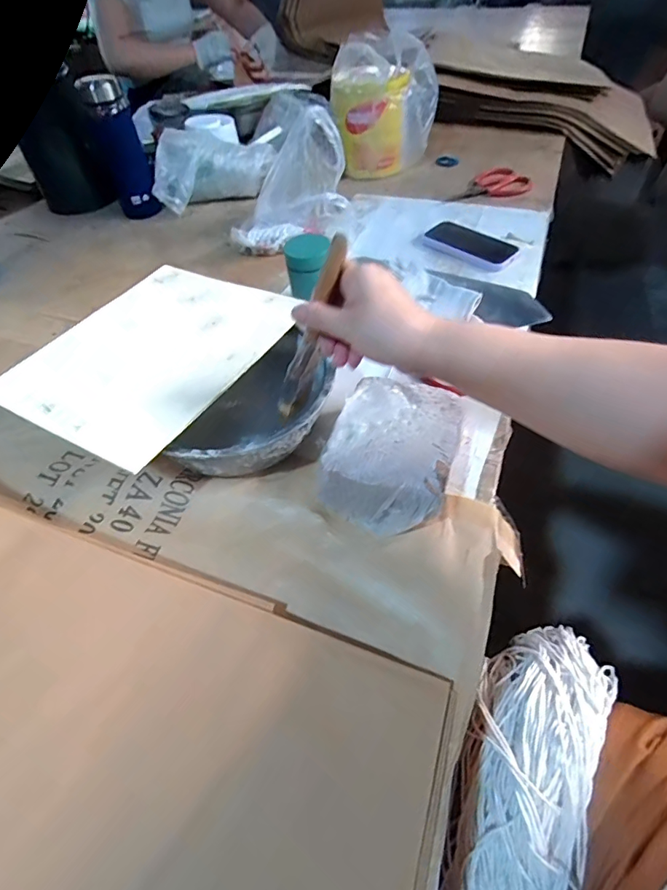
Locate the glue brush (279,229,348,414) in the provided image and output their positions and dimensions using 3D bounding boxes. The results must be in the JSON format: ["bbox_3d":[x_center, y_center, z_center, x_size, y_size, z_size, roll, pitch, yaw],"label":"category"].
[{"bbox_3d":[-0.017,-0.095,0.394,0.022,0.160,0.016,-11,45,-39],"label":"glue brush"}]

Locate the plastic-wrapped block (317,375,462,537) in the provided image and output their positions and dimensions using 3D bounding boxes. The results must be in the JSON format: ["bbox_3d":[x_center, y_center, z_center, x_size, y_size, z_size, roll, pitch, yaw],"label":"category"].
[{"bbox_3d":[0.056,0.008,0.452,0.118,0.064,0.149,13,54,14],"label":"plastic-wrapped block"}]

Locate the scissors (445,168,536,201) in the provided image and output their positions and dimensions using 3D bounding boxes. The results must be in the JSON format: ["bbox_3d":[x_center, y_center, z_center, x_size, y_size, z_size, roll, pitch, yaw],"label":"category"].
[{"bbox_3d":[0.297,-0.501,0.893,0.158,0.024,0.082,-14,51,-6],"label":"scissors"}]

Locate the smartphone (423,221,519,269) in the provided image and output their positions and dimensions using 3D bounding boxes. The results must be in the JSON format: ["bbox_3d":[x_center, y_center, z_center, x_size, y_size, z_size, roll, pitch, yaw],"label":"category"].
[{"bbox_3d":[0.221,-0.331,0.757,0.151,0.014,0.078,32,60,26],"label":"smartphone"}]

